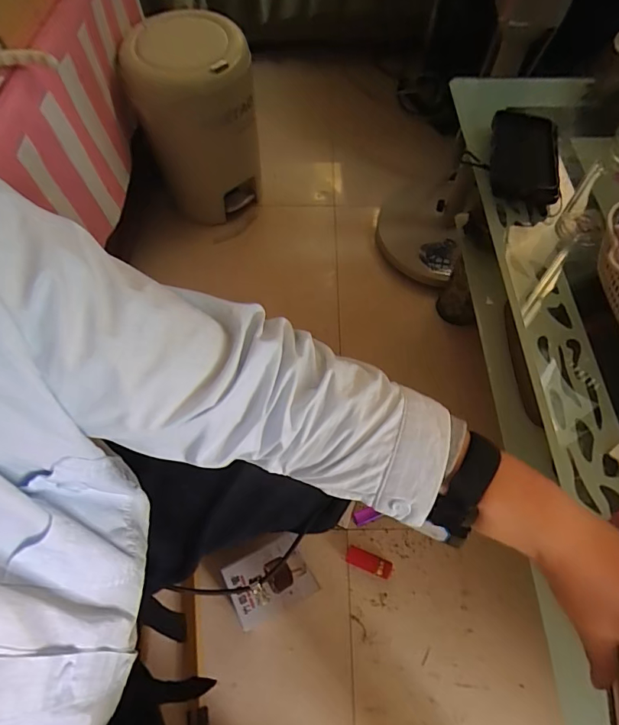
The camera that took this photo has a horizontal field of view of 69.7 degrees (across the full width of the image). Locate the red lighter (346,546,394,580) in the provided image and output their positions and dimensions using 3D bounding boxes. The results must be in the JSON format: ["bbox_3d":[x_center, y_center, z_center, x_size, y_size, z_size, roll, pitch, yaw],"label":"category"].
[{"bbox_3d":[0.098,0.328,0.727,0.076,0.008,0.028,21,64,11],"label":"red lighter"}]

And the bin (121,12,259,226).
[{"bbox_3d":[-0.253,-0.535,0.989,0.239,0.336,0.269,-21,64,-11],"label":"bin"}]

